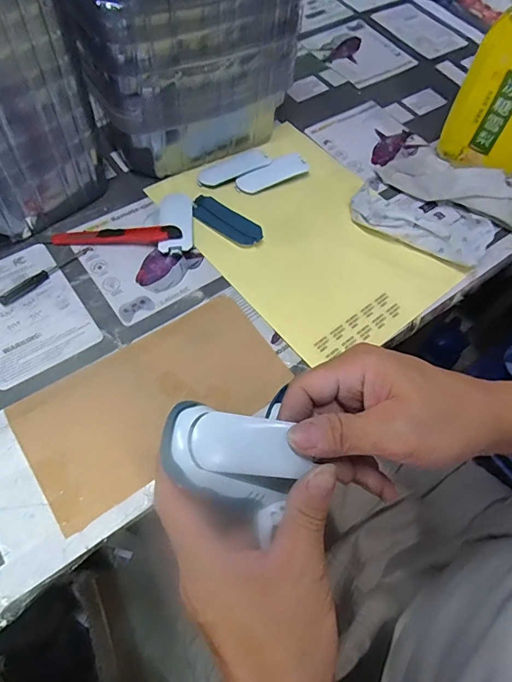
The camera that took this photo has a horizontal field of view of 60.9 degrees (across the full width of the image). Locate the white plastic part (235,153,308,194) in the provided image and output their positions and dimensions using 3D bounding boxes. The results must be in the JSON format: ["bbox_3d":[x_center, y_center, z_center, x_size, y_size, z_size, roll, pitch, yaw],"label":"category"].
[{"bbox_3d":[0.019,-0.185,0.478,0.084,0.013,0.029,-28,67,-18],"label":"white plastic part"}]

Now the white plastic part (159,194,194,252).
[{"bbox_3d":[-0.080,-0.120,0.433,0.033,0.016,0.077,-2,61,-5],"label":"white plastic part"}]

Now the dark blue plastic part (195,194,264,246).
[{"bbox_3d":[-0.029,-0.124,0.446,0.079,0.004,0.032,34,64,14],"label":"dark blue plastic part"}]

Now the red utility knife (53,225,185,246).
[{"bbox_3d":[-0.134,-0.103,0.422,0.121,0.016,0.017,2,61,-3],"label":"red utility knife"}]

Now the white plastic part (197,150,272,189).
[{"bbox_3d":[-0.026,-0.190,0.475,0.081,0.009,0.033,-25,66,-17],"label":"white plastic part"}]

